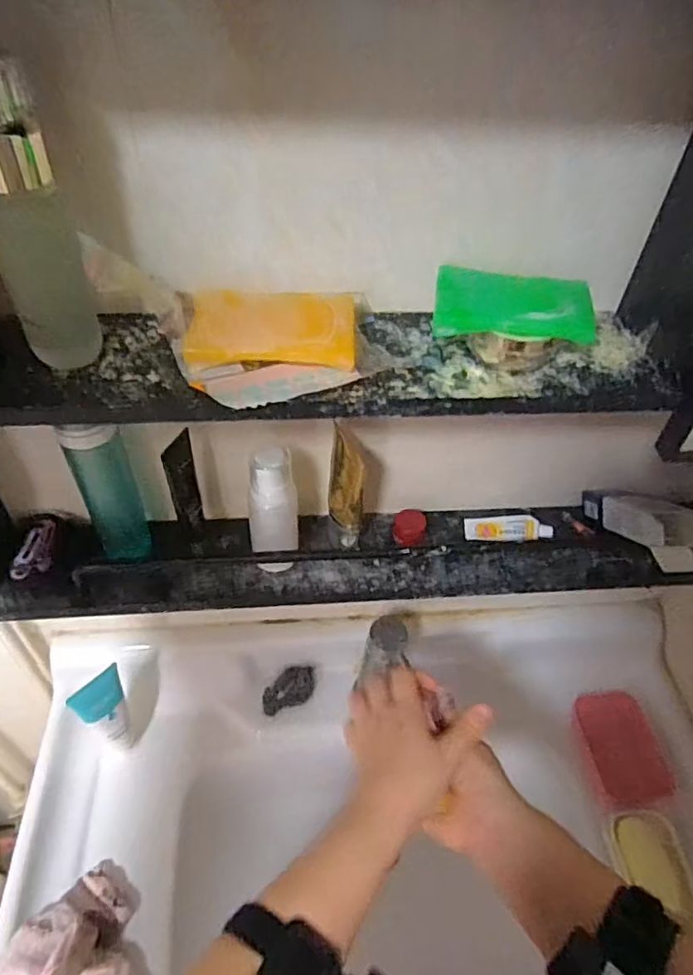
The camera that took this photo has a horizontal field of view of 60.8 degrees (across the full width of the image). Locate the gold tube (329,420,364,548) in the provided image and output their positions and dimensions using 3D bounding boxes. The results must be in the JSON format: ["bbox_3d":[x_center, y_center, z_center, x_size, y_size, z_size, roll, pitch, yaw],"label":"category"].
[{"bbox_3d":[-0.001,0.005,0.532,0.023,0.118,0.040,-8,48,-11],"label":"gold tube"}]

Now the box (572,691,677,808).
[{"bbox_3d":[0.352,0.329,0.752,0.101,0.037,0.124,-5,48,-8],"label":"box"}]

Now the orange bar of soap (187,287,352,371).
[{"bbox_3d":[-0.048,-0.107,0.398,0.107,0.018,0.070,5,47,1],"label":"orange bar of soap"}]

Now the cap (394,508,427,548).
[{"bbox_3d":[0.063,0.041,0.584,0.031,0.019,0.035,11,48,6],"label":"cap"}]

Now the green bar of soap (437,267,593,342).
[{"bbox_3d":[0.112,-0.120,0.396,0.101,0.022,0.054,9,47,5],"label":"green bar of soap"}]

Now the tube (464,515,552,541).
[{"bbox_3d":[0.164,0.041,0.600,0.084,0.018,0.028,4,47,0],"label":"tube"}]

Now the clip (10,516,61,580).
[{"bbox_3d":[-0.291,0.058,0.558,0.032,0.012,0.065,4,47,0],"label":"clip"}]

